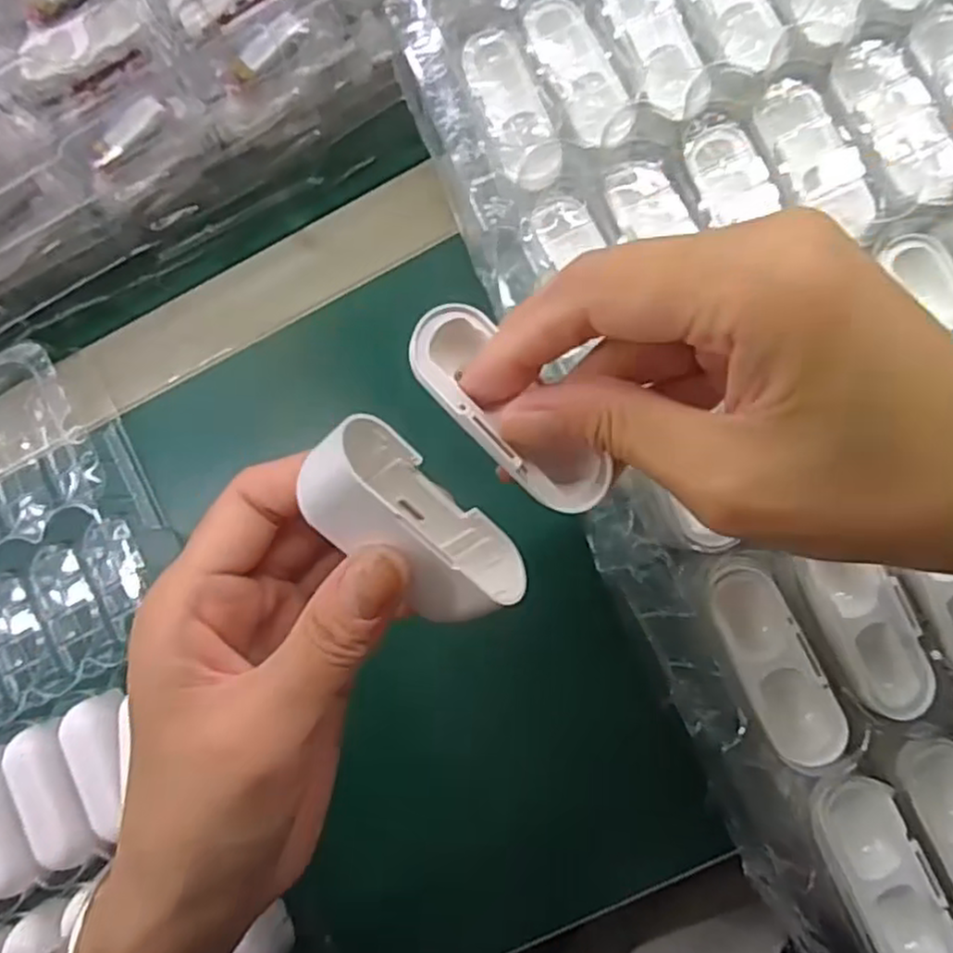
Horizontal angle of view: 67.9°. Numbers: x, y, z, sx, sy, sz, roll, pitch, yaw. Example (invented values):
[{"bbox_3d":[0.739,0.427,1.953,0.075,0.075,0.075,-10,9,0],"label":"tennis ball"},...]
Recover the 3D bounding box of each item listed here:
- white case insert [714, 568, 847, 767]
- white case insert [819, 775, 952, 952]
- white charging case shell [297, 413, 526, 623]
[{"bbox_3d":[0.098,0.061,0.232,0.023,0.009,0.064,-23,82,5],"label":"white case insert"},{"bbox_3d":[0.130,0.128,0.222,0.024,0.008,0.065,-23,82,5],"label":"white case insert"},{"bbox_3d":[-0.016,0.014,0.187,0.067,0.027,0.030,41,91,-24],"label":"white charging case shell"}]

